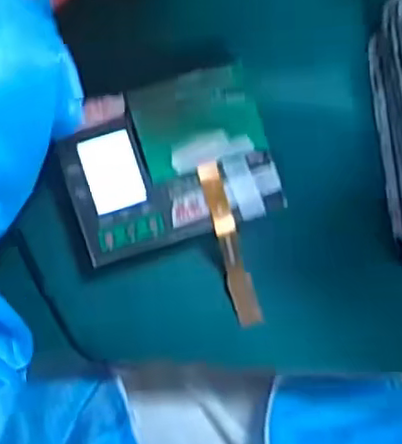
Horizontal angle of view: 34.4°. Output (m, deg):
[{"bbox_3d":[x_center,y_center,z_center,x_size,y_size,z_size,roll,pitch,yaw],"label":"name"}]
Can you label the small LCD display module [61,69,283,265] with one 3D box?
[{"bbox_3d":[-0.019,-0.035,0.392,0.123,0.010,0.095,-14,94,-5],"label":"small LCD display module"}]

